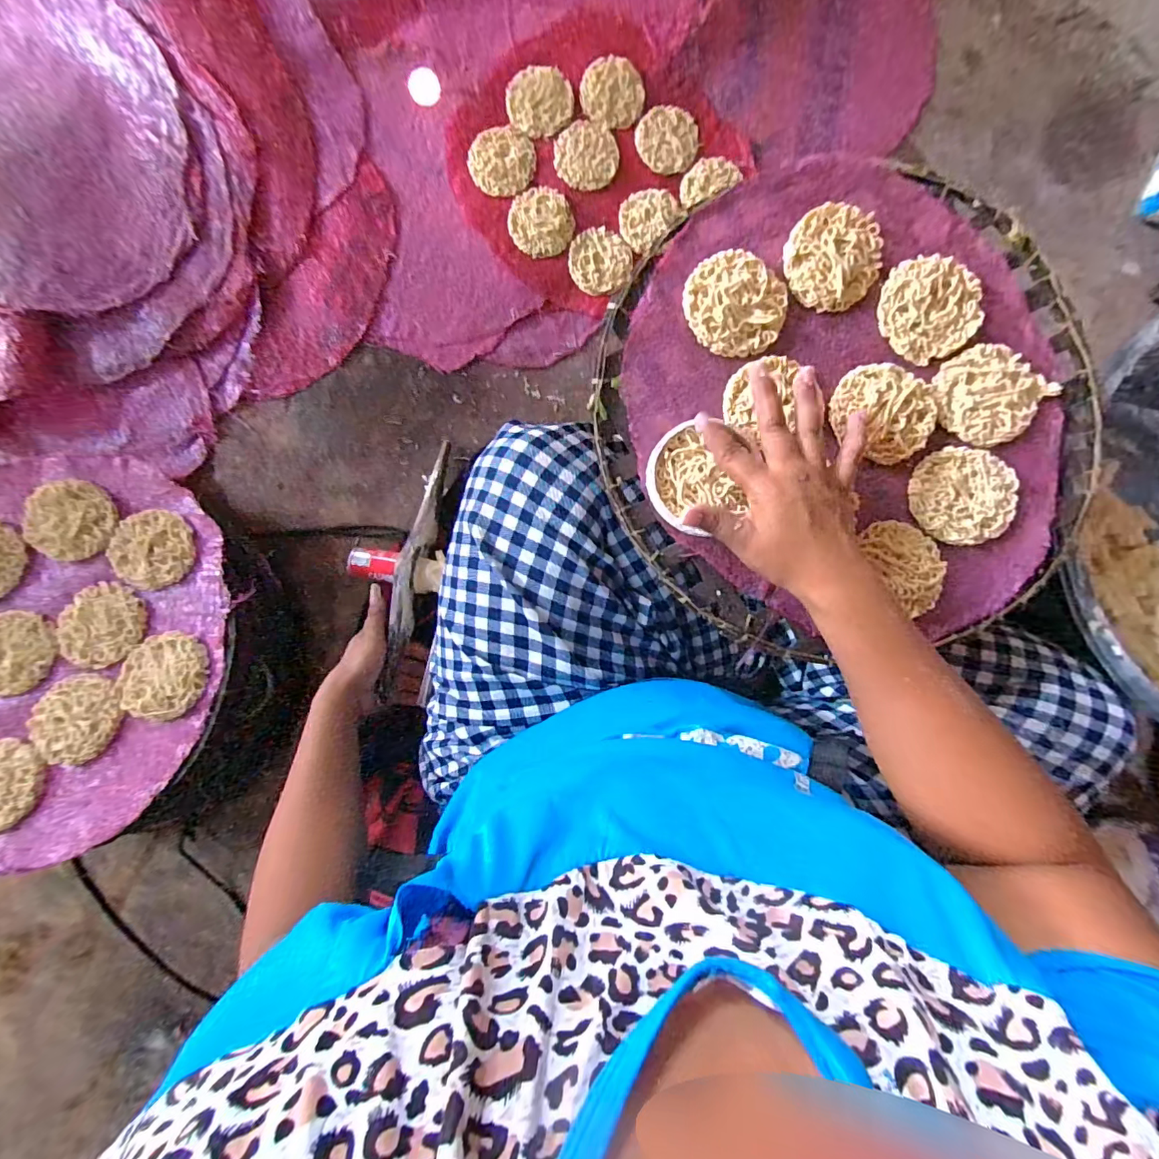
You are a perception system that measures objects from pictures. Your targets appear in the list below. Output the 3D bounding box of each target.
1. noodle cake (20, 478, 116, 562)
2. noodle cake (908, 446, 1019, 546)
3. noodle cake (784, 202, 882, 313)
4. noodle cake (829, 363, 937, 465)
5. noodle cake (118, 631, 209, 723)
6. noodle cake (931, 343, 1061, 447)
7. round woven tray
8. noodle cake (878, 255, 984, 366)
[{"bbox_3d":[-0.481,-0.057,0.462,0.076,0.012,0.072,0,87,-2],"label":"noodle cake"},{"bbox_3d":[0.298,-0.065,0.383,0.073,0.019,0.074,0,93,-5],"label":"noodle cake"},{"bbox_3d":[0.195,-0.248,0.378,0.071,0.010,0.077,0,93,-5],"label":"noodle cake"},{"bbox_3d":[0.236,-0.130,0.384,0.075,0.014,0.073,0,87,-2],"label":"noodle cake"},{"bbox_3d":[-0.380,0.087,0.450,0.070,0.010,0.076,13,76,-6],"label":"noodle cake"},{"bbox_3d":[0.318,-0.143,0.384,0.077,0.015,0.071,0,87,-2],"label":"noodle cake"},{"bbox_3d":[0.205,-0.133,0.377,0.374,0.036,0.351,0,93,-5],"label":"round woven tray"},{"bbox_3d":[0.272,-0.211,0.383,0.075,0.012,0.074,0,87,-2],"label":"noodle cake"}]

